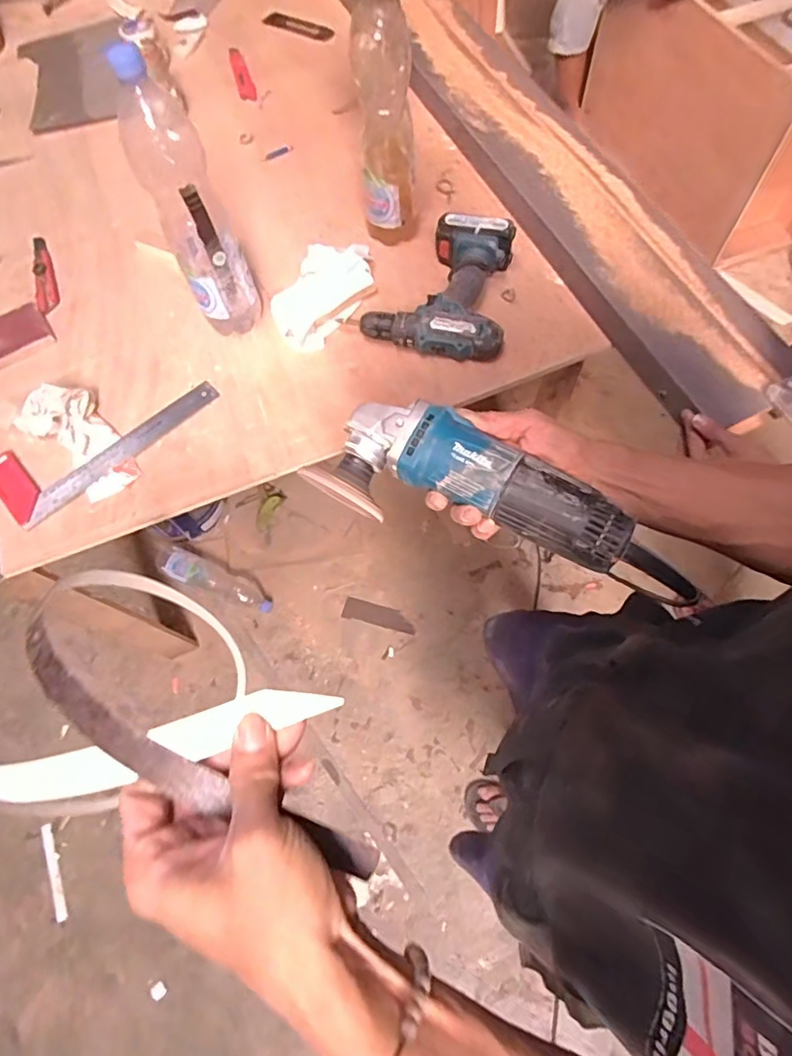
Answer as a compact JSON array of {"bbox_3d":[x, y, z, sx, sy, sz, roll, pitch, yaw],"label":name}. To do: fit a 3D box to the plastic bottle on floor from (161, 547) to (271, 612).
[{"bbox_3d":[-0.479,0.141,1.516,0.309,0.074,0.087,19,69,11],"label":"plastic bottle on floor"}]

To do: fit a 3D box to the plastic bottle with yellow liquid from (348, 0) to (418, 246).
[{"bbox_3d":[-0.012,-0.534,0.752,0.084,0.289,0.072,-6,66,2],"label":"plastic bottle with yellow liquid"}]

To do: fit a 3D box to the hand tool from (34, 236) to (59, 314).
[{"bbox_3d":[-0.566,-0.412,0.894,0.029,0.012,0.174,-19,66,-4],"label":"hand tool"}]

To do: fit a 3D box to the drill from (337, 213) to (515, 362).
[{"bbox_3d":[0.056,-0.348,0.792,0.222,0.072,0.206,12,67,10],"label":"drill"}]

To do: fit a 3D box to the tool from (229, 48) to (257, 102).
[{"bbox_3d":[-0.303,-0.890,1.087,0.031,0.008,0.172,-17,67,-4],"label":"tool"}]

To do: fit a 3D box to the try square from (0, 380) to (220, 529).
[{"bbox_3d":[-0.399,-0.131,0.757,0.302,0.011,0.127,-39,69,-12],"label":"try square"}]

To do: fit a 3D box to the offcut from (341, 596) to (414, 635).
[{"bbox_3d":[-0.044,0.234,1.489,0.197,0.006,0.057,12,77,9],"label":"offcut"}]

